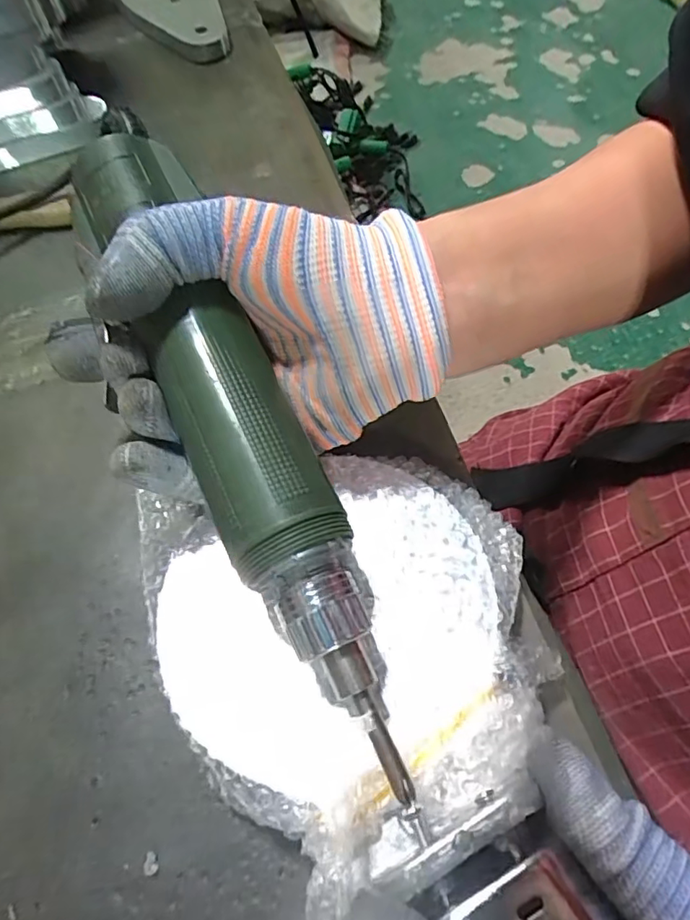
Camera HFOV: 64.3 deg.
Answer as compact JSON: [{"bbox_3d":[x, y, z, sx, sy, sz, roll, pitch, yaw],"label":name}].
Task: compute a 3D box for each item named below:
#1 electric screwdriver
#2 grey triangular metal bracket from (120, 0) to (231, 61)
[{"bbox_3d":[-0.040,-0.020,0.189,0.037,0.033,0.244,-24,74,-10],"label":"electric screwdriver"},{"bbox_3d":[-0.138,-0.361,0.432,0.072,0.012,0.152,-16,64,-7],"label":"grey triangular metal bracket"}]

